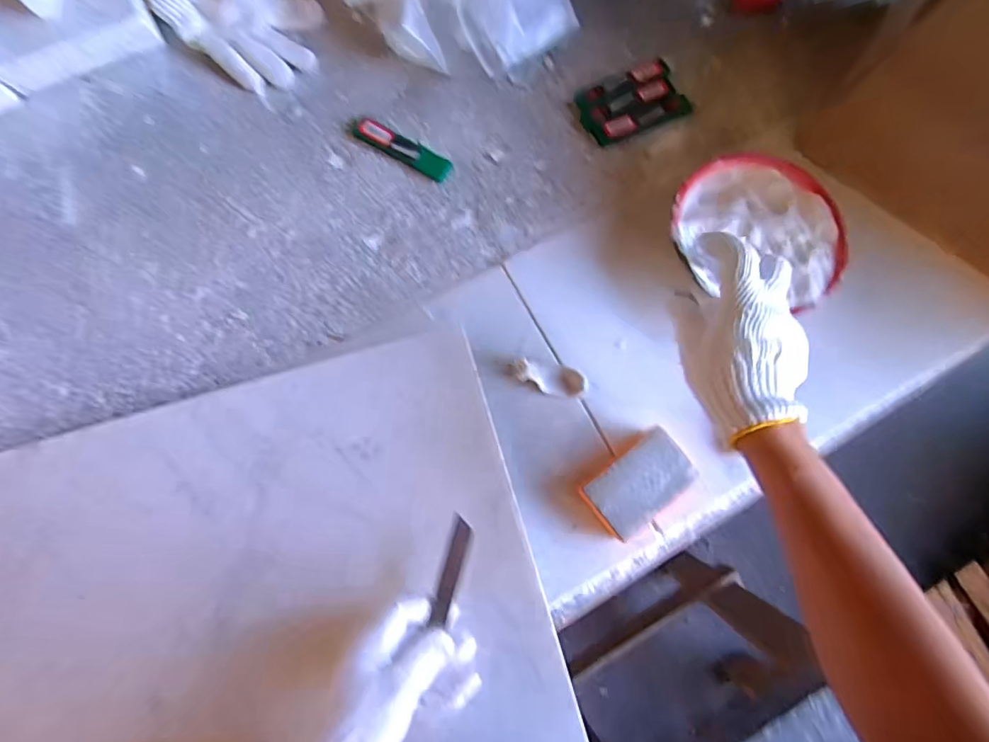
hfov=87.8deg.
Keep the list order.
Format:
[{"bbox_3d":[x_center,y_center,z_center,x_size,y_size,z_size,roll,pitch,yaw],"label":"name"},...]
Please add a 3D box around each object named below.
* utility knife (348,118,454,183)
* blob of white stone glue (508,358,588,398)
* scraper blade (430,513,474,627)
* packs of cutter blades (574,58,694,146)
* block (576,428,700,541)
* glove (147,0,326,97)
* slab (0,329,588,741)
[{"bbox_3d":[-0.103,-0.245,0.557,0.122,0.013,0.028,29,76,6],"label":"utility knife"},{"bbox_3d":[0.051,0.007,0.484,0.074,0.027,0.029,8,75,0],"label":"blob of white stone glue"},{"bbox_3d":[-0.032,0.155,0.401,0.016,0.008,0.080,13,81,2],"label":"scraper blade"},{"bbox_3d":[0.157,-0.307,0.584,0.118,0.016,0.080,-27,77,-9],"label":"packs of cutter blades"},{"bbox_3d":[0.129,0.100,0.461,0.092,0.033,0.056,-38,81,-8],"label":"block"},{"bbox_3d":[-0.282,-0.394,0.565,0.187,0.041,0.124,32,76,7],"label":"glove"},{"bbox_3d":[-0.429,0.292,0.390,0.969,0.029,0.440,-16,76,-6],"label":"slab"}]

